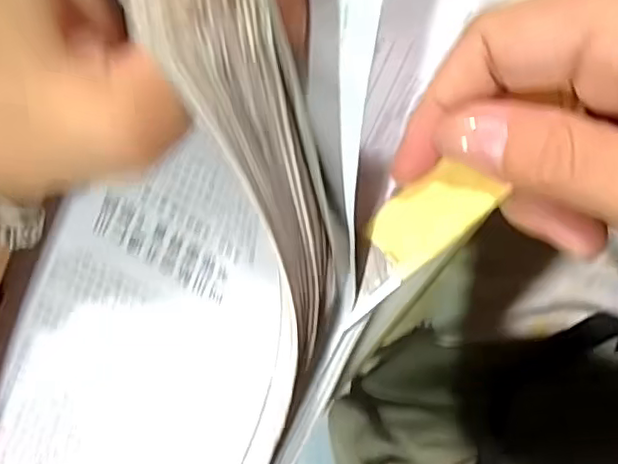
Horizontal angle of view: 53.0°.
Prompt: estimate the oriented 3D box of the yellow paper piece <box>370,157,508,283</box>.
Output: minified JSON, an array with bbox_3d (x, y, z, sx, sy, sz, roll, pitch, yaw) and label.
[{"bbox_3d":[0.033,-0.005,0.167,0.019,0.004,0.034,50,116,10],"label":"yellow paper piece"}]

